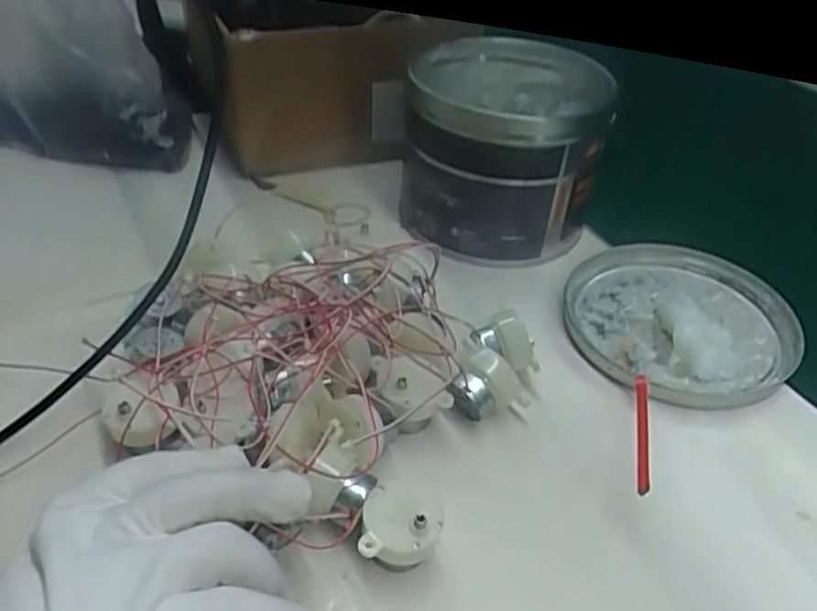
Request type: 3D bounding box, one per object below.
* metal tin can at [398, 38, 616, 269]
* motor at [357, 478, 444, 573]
[{"bbox_3d":[0.063,-0.111,0.480,0.131,0.101,0.149,5,39,1],"label":"metal tin can"},{"bbox_3d":[-0.003,0.089,0.281,0.031,0.030,0.031,5,39,1],"label":"motor"}]

